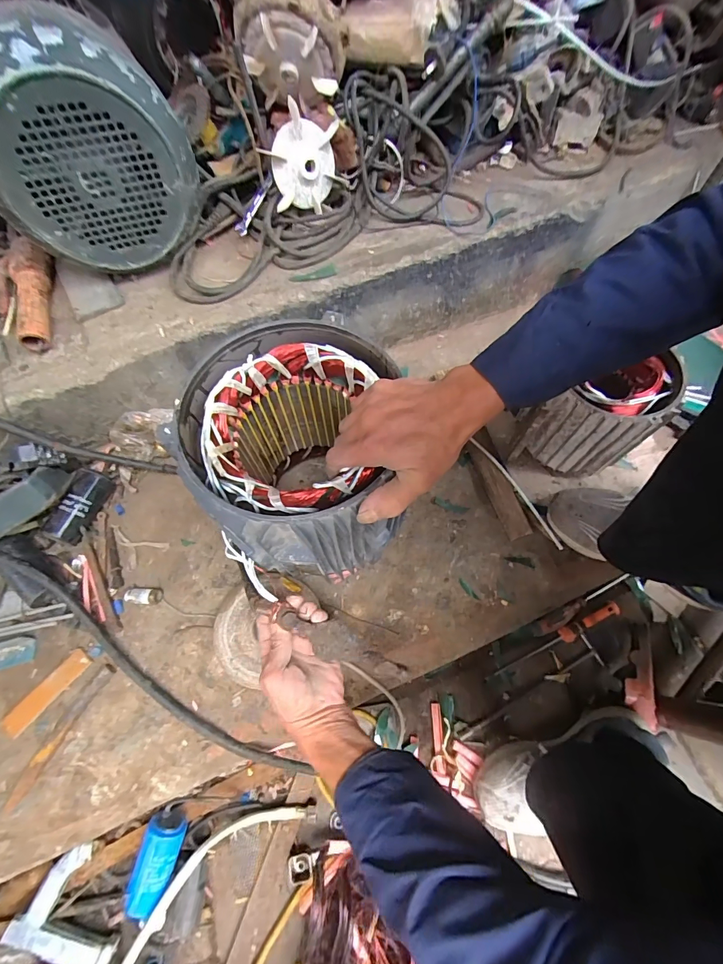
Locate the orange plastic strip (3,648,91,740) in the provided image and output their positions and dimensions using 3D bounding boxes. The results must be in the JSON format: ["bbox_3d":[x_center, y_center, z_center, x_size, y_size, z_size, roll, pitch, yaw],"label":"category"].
[{"bbox_3d":[-0.406,0.269,0.492,0.030,0.006,0.115,36,71,17],"label":"orange plastic strip"}]

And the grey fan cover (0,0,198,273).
[{"bbox_3d":[-0.344,-0.409,0.473,0.240,0.206,0.120,-28,67,-11],"label":"grey fan cover"}]

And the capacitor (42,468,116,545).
[{"bbox_3d":[-0.416,0.033,0.563,0.045,0.038,0.112,15,66,9],"label":"capacitor"}]

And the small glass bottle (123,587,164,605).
[{"bbox_3d":[-0.306,0.159,0.537,0.046,0.018,0.023,3,65,4],"label":"small glass bottle"}]

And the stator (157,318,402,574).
[{"bbox_3d":[-0.068,-0.010,0.482,0.204,0.277,0.223,-1,64,2],"label":"stator"}]

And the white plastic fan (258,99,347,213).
[{"bbox_3d":[-0.082,-0.457,0.543,0.117,0.108,0.030,-32,47,-7],"label":"white plastic fan"}]

